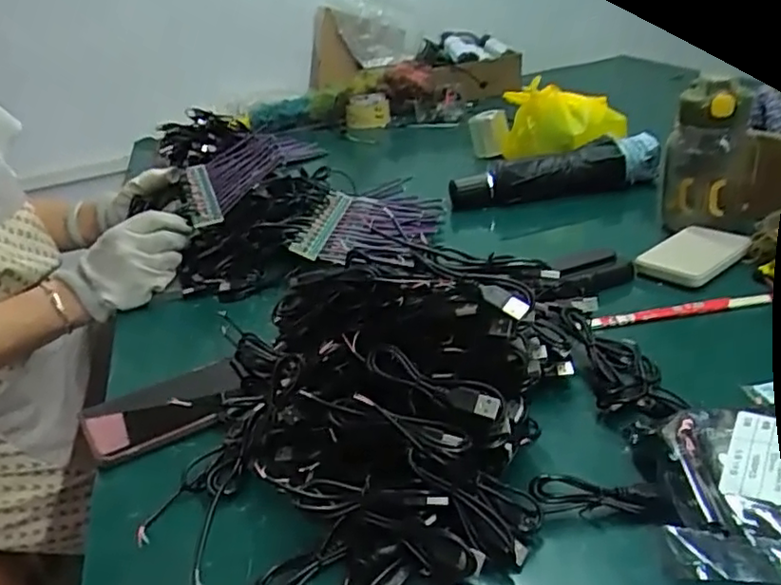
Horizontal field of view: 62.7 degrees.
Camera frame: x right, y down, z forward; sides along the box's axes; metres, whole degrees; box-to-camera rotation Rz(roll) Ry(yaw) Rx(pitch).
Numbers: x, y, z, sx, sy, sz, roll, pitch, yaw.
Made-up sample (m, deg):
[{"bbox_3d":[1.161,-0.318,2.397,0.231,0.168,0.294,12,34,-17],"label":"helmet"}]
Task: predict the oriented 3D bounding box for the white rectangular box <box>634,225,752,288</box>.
[{"bbox_3d":[0.303,-0.039,0.644,0.103,0.013,0.067,-32,39,-23],"label":"white rectangular box"}]

